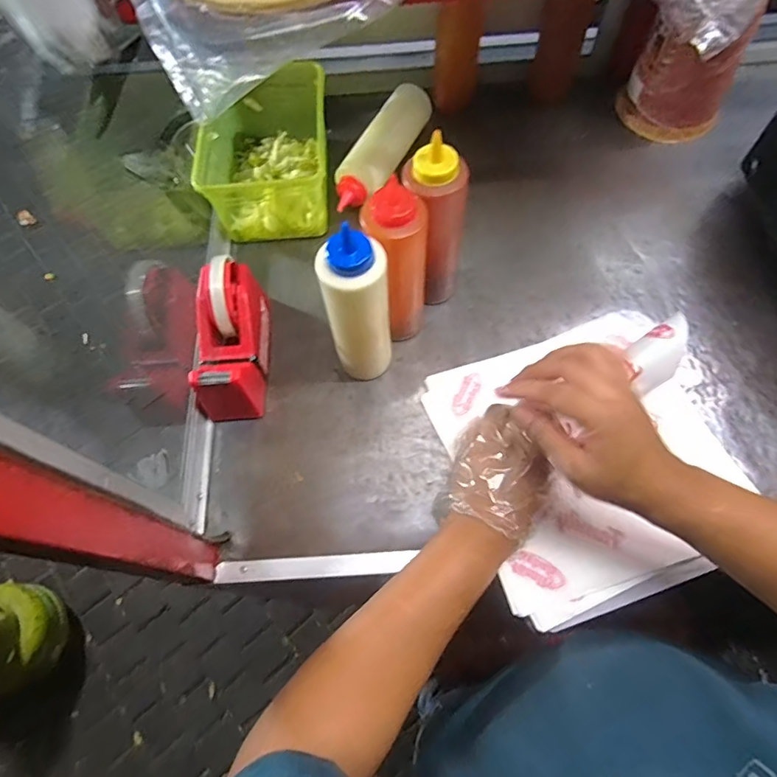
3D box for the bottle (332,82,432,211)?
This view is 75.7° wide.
[{"bbox_3d":[-0.007,-0.319,0.651,0.056,0.049,0.200,32,69,13],"label":"bottle"}]

